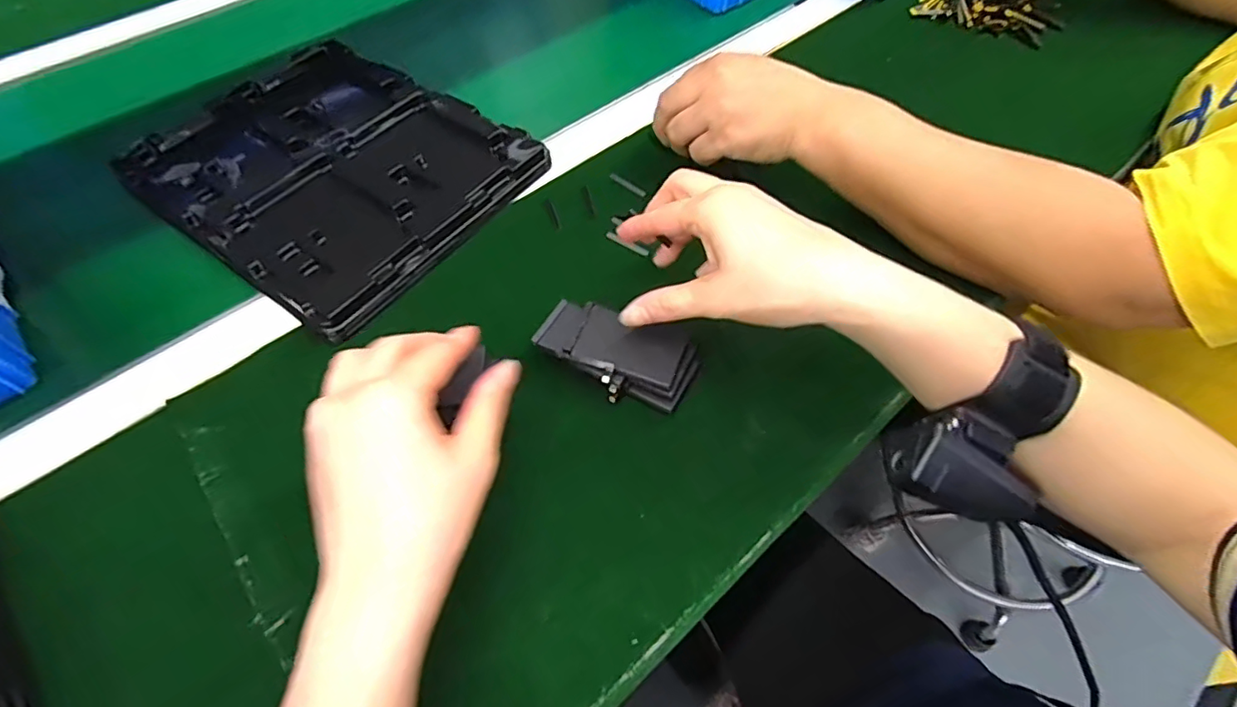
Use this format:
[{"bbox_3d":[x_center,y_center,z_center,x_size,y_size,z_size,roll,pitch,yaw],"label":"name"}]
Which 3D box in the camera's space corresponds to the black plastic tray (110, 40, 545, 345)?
[{"bbox_3d":[-0.226,-0.151,0.452,0.282,0.015,0.216,32,63,20],"label":"black plastic tray"}]

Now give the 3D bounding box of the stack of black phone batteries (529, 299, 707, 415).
[{"bbox_3d":[-0.001,-0.001,0.348,0.095,0.023,0.047,22,60,7],"label":"stack of black phone batteries"}]

